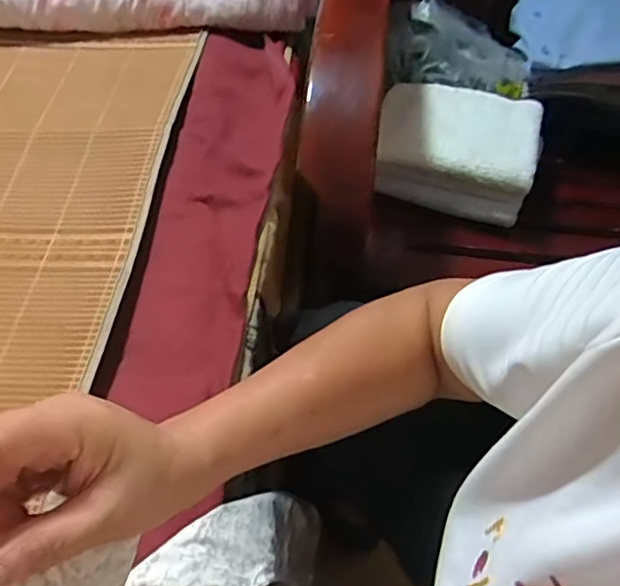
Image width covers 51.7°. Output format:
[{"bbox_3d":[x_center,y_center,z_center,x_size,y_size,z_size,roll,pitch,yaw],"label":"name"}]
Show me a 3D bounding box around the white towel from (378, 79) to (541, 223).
[{"bbox_3d":[0.181,-0.195,0.797,0.190,0.077,0.176,15,56,8],"label":"white towel"}]

